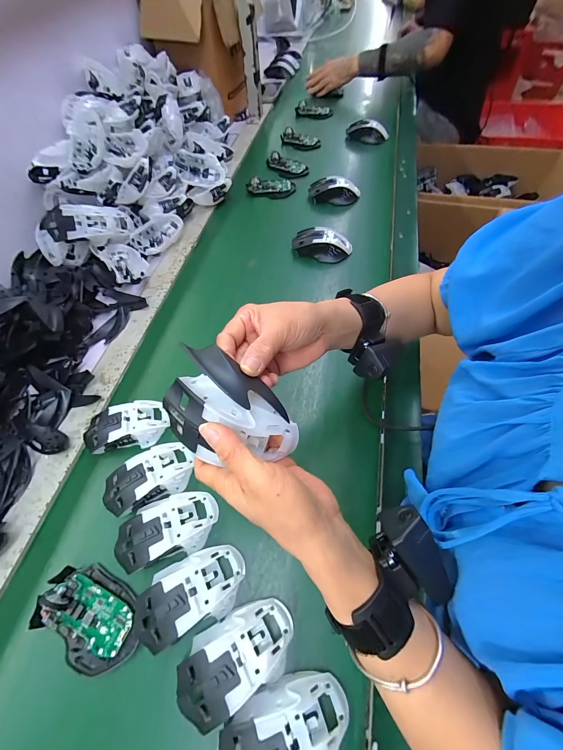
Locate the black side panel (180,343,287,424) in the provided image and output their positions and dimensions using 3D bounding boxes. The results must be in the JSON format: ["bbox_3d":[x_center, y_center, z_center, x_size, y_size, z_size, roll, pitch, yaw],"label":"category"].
[{"bbox_3d":[-0.035,0.005,0.234,0.095,0.018,0.031,36,65,1],"label":"black side panel"}]

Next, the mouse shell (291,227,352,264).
[{"bbox_3d":[0.079,-0.252,0.591,0.118,0.044,0.059,11,61,11],"label":"mouse shell"}]

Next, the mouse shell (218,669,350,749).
[{"bbox_3d":[0.002,0.310,0.262,0.118,0.035,0.073,-24,60,-9],"label":"mouse shell"}]

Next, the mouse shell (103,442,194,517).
[{"bbox_3d":[-0.165,0.129,0.380,0.115,0.039,0.060,-29,61,-11],"label":"mouse shell"}]

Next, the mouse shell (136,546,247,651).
[{"bbox_3d":[-0.095,0.227,0.313,0.113,0.035,0.064,-21,60,-7],"label":"mouse shell"}]

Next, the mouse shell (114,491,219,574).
[{"bbox_3d":[-0.132,0.177,0.350,0.116,0.038,0.065,-20,60,-6],"label":"mouse shell"}]

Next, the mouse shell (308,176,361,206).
[{"bbox_3d":[0.120,-0.417,0.681,0.117,0.039,0.061,2,60,7],"label":"mouse shell"}]

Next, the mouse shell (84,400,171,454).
[{"bbox_3d":[-0.214,0.070,0.418,0.108,0.037,0.060,-17,60,-5],"label":"mouse shell"}]

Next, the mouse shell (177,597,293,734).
[{"bbox_3d":[-0.043,0.268,0.287,0.113,0.041,0.064,-27,61,-10],"label":"mouse shell"}]

